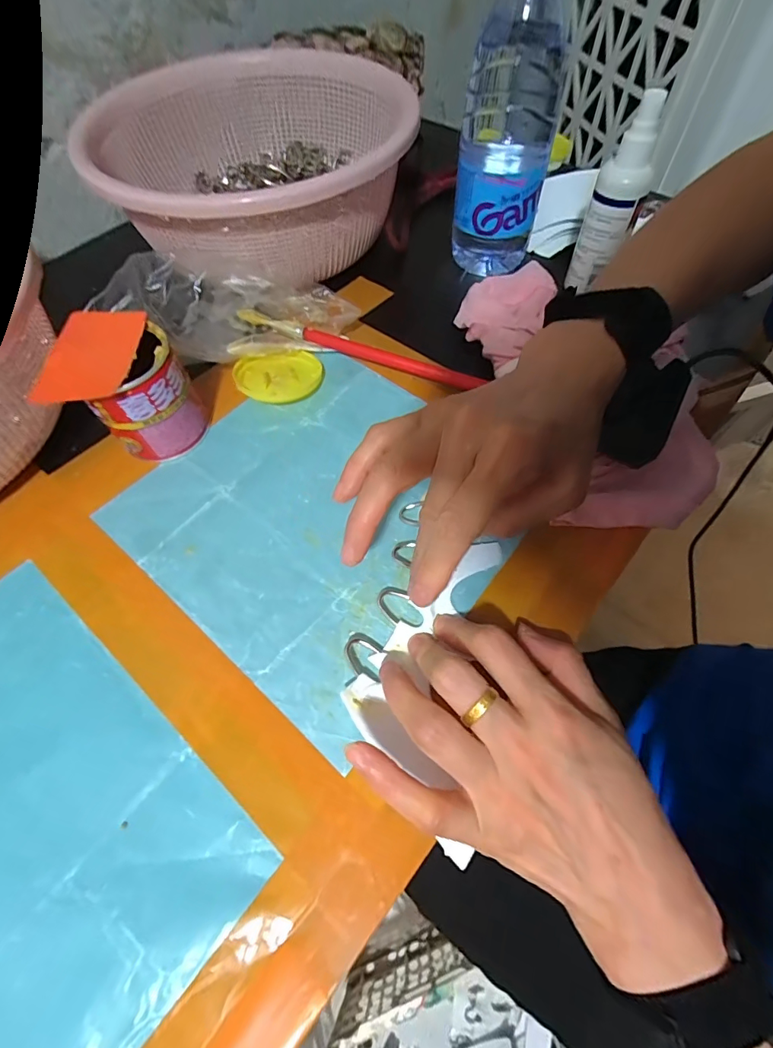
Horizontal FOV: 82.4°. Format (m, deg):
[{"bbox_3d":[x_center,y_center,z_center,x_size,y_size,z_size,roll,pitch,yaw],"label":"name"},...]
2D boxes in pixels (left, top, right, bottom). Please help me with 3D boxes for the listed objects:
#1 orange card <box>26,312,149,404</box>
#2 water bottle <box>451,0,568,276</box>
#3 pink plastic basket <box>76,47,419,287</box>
[{"bbox_3d":[-0.182,-0.106,0.273,0.049,0.004,0.080,0,59,-7],"label":"orange card"},{"bbox_3d":[0.092,-0.300,0.338,0.069,0.194,0.056,8,62,7],"label":"water bottle"},{"bbox_3d":[-0.112,-0.321,0.409,0.251,0.097,0.275,-1,61,2],"label":"pink plastic basket"}]

